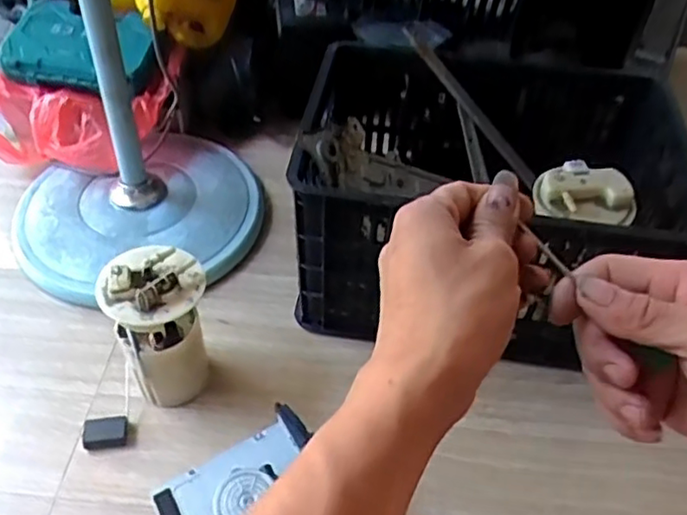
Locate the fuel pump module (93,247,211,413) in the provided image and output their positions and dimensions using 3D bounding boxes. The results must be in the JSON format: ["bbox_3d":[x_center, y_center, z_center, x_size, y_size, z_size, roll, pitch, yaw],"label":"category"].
[{"bbox_3d":[-0.229,0.095,0.841,0.117,0.228,0.101,-12,49,-14],"label":"fuel pump module"}]

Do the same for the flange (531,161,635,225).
[{"bbox_3d":[0.303,-0.077,0.816,0.120,0.037,0.098,1,47,-2],"label":"flange"}]

